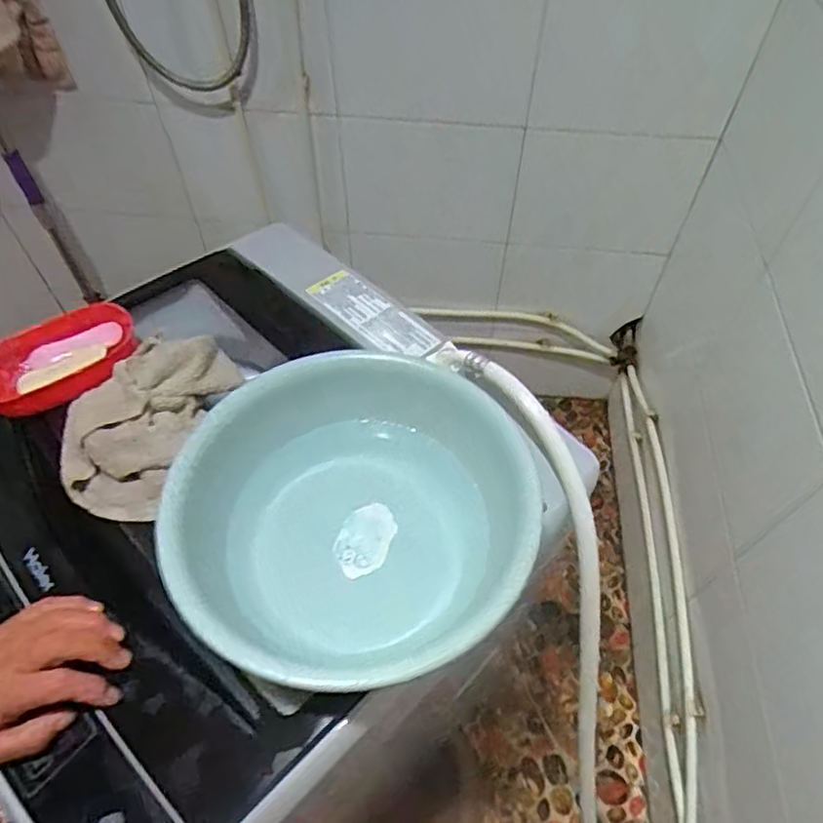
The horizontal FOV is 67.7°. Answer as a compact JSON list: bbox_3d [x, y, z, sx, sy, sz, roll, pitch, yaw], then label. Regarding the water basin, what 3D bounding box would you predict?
[{"bbox_3d":[-0.043,0.083,0.453,0.243,0.107,0.236,0,56,0],"label":"water basin"}]

